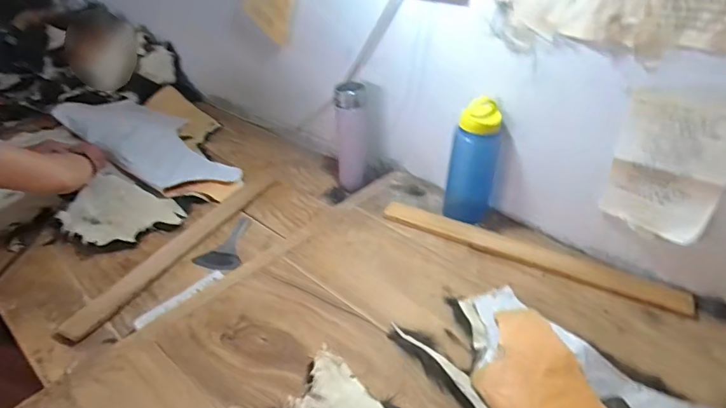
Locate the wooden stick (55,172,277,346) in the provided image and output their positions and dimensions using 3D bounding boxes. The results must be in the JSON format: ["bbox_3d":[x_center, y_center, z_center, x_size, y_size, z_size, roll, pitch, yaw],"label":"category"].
[{"bbox_3d":[-0.322,0.064,0.851,0.049,0.015,0.496,15,37,21],"label":"wooden stick"}]

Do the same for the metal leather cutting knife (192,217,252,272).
[{"bbox_3d":[-0.241,0.069,0.862,0.078,0.014,0.171,10,35,14],"label":"metal leather cutting knife"}]

